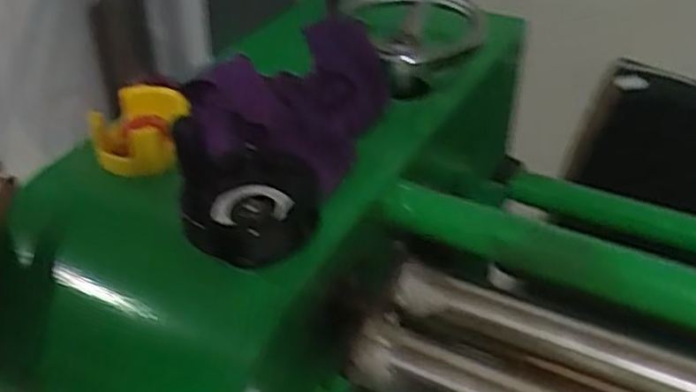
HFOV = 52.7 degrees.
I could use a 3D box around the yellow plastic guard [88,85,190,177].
[{"bbox_3d":[-0.183,-0.057,0.615,0.077,0.050,0.070,9,38,17],"label":"yellow plastic guard"}]

